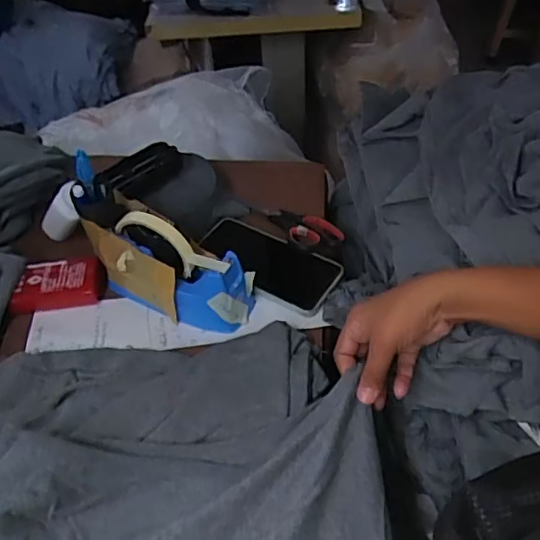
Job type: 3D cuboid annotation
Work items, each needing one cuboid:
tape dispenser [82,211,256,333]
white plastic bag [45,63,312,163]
[{"bbox_3d":[-0.107,-0.003,0.568,0.177,0.097,0.052,15,48,18],"label":"tape dispenser"},{"bbox_3d":[-0.171,-0.261,0.967,0.426,0.081,0.231,-7,45,-3],"label":"white plastic bag"}]

